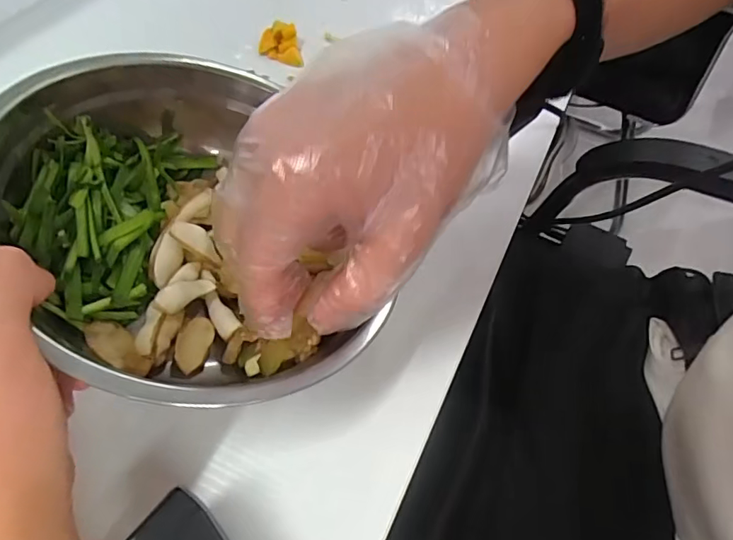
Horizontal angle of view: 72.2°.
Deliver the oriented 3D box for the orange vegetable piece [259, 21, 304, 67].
[{"bbox_3d":[-0.071,-0.196,0.433,0.038,0.015,0.033,18,96,-10],"label":"orange vegetable piece"}]

